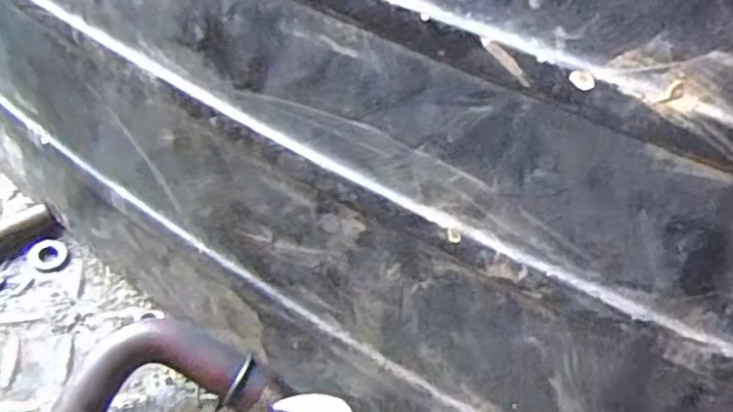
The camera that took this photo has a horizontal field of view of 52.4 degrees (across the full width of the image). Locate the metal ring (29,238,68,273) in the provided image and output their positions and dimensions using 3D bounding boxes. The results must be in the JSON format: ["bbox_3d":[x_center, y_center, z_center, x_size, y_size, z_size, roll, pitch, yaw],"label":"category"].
[{"bbox_3d":[-0.136,0.021,0.319,0.015,0.005,0.016,-1,53,1],"label":"metal ring"}]

